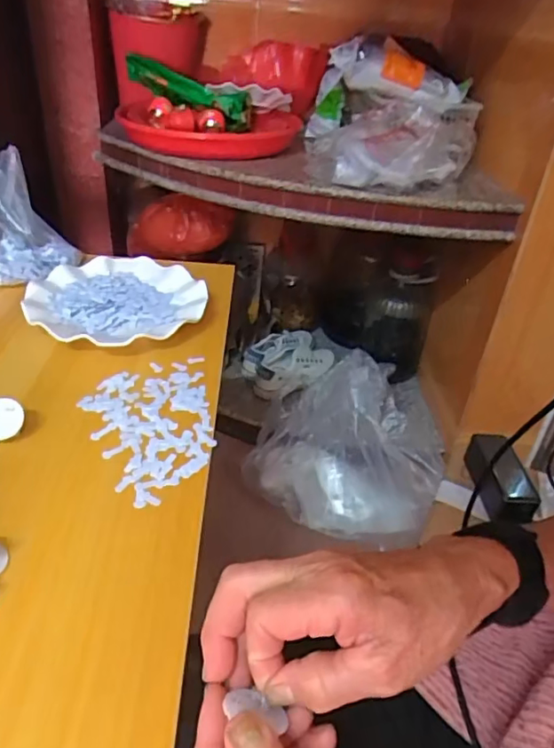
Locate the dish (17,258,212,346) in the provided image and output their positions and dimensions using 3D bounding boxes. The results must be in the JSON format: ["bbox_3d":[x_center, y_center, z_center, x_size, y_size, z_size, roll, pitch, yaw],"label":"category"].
[{"bbox_3d":[-0.169,-0.077,0.590,0.179,0.029,0.163,4,35,-3],"label":"dish"}]

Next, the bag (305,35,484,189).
[{"bbox_3d":[0.206,-0.472,0.992,0.309,0.179,0.397,8,35,4],"label":"bag"}]

